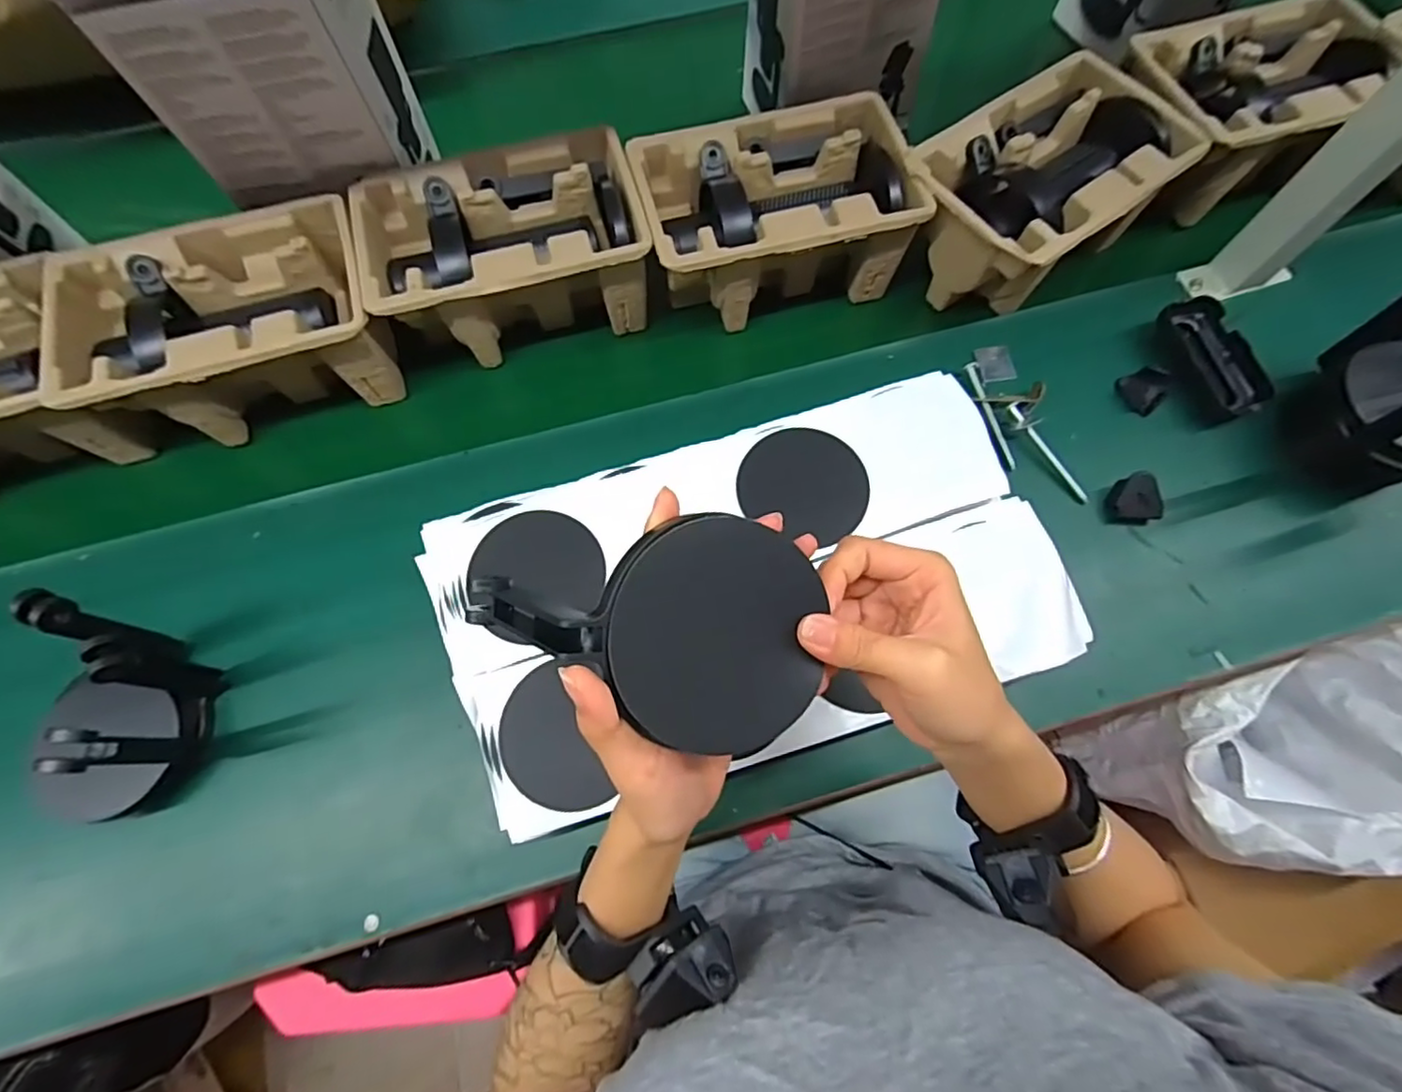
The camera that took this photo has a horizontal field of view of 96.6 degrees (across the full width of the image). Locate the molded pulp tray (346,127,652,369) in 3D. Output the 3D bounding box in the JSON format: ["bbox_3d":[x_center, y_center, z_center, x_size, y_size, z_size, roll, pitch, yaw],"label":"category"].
[{"bbox_3d":[-0.164,-0.250,0.541,0.222,0.099,0.147,-16,73,-7],"label":"molded pulp tray"}]

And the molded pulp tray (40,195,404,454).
[{"bbox_3d":[-0.380,-0.181,0.519,0.227,0.097,0.147,-18,73,-7],"label":"molded pulp tray"}]

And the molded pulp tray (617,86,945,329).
[{"bbox_3d":[0.060,-0.289,0.551,0.222,0.100,0.147,-12,73,-5],"label":"molded pulp tray"}]

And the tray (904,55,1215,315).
[{"bbox_3d":[0.289,-0.309,0.551,0.222,0.097,0.149,-36,76,-12],"label":"tray"}]

